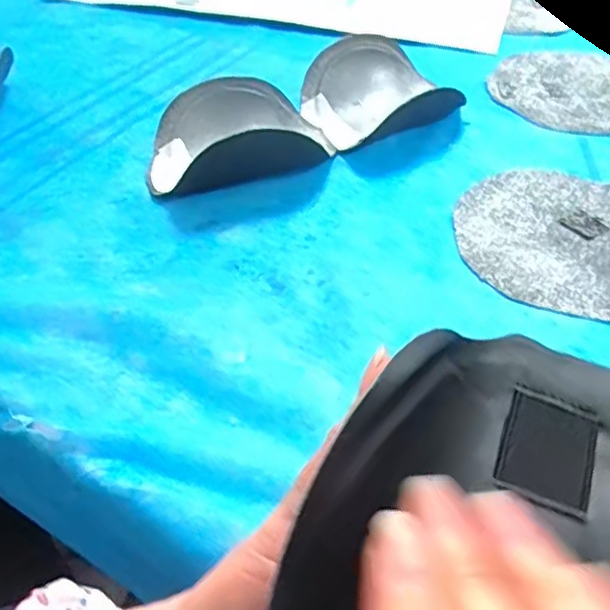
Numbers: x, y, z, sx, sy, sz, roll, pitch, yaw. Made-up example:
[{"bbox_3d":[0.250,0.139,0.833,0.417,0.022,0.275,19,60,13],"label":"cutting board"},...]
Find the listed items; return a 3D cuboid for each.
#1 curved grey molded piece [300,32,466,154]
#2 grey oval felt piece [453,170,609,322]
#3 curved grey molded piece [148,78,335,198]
[{"bbox_3d":[0.063,-0.176,0.499,0.127,0.043,0.108,-27,51,-21],"label":"curved grey molded piece"},{"bbox_3d":[0.176,-0.046,0.408,0.141,0.005,0.141,8,48,10],"label":"grey oval felt piece"},{"bbox_3d":[-0.052,-0.128,0.458,0.144,0.044,0.097,-17,48,-13],"label":"curved grey molded piece"}]

